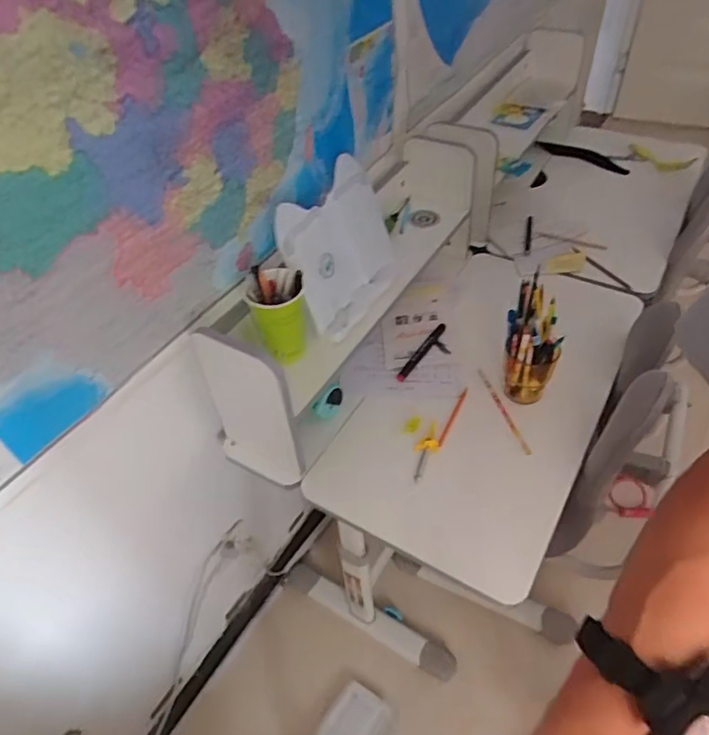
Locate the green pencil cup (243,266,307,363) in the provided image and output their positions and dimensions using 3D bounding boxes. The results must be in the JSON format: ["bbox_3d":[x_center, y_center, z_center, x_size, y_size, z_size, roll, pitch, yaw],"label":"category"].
[{"bbox_3d":[-0.109,-0.071,0.814,0.079,0.114,0.085,-3,45,1],"label":"green pencil cup"}]

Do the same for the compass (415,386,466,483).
[{"bbox_3d":[0.133,0.101,0.896,0.031,0.021,0.194,24,52,25],"label":"compass"}]

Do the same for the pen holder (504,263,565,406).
[{"bbox_3d":[0.277,-0.040,0.876,0.079,0.161,0.104,16,49,18],"label":"pen holder"}]

